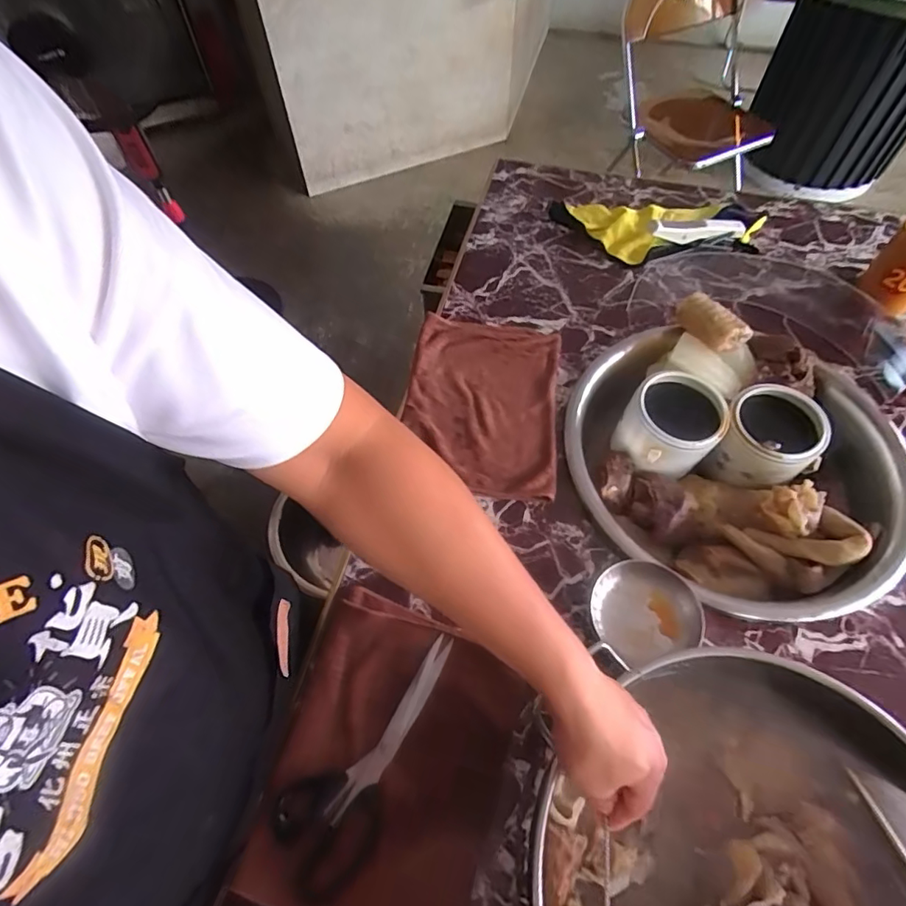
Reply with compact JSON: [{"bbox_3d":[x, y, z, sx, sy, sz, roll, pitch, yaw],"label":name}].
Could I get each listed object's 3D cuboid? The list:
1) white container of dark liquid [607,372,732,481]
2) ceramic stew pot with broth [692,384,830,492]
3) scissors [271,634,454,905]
[{"bbox_3d":[0.318,-0.044,0.759,0.121,0.089,0.132,35,66,20],"label":"white container of dark liquid"},{"bbox_3d":[0.446,-0.021,0.755,0.118,0.107,0.134,37,67,20],"label":"ceramic stew pot with broth"},{"bbox_3d":[-0.074,0.295,0.524,0.093,0.007,0.245,32,64,18],"label":"scissors"}]

